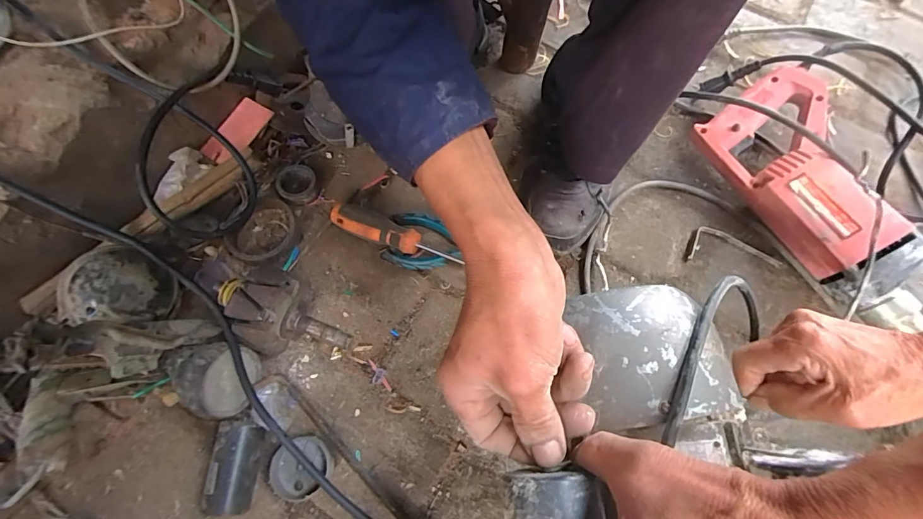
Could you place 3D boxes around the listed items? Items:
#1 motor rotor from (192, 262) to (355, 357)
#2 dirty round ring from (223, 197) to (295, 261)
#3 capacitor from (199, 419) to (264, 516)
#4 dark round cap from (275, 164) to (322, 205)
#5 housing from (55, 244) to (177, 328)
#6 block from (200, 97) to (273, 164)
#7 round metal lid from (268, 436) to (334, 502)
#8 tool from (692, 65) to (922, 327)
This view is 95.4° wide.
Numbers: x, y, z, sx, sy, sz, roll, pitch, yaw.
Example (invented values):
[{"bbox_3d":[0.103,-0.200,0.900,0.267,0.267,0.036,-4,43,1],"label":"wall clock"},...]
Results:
[{"bbox_3d":[-0.179,0.056,0.422,0.146,0.079,0.077,12,69,3],"label":"motor rotor"},{"bbox_3d":[-0.226,-0.035,0.477,0.078,0.023,0.080,1,69,-2],"label":"dirty round ring"},{"bbox_3d":[-0.209,0.192,0.393,0.042,0.044,0.077,4,69,0],"label":"capacitor"},{"bbox_3d":[-0.196,-0.089,0.504,0.043,0.027,0.043,1,69,-2],"label":"dark round cap"},{"bbox_3d":[-0.317,0.033,0.401,0.066,0.075,0.079,18,70,7],"label":"housing"},{"bbox_3d":[-0.278,-0.158,0.520,0.043,0.014,0.090,28,70,9],"label":"block"},{"bbox_3d":[-0.151,0.197,0.398,0.054,0.017,0.050,1,69,-2],"label":"round metal lid"},{"bbox_3d":[0.392,-0.073,0.469,0.118,0.094,0.280,-23,71,-10],"label":"tool"}]

